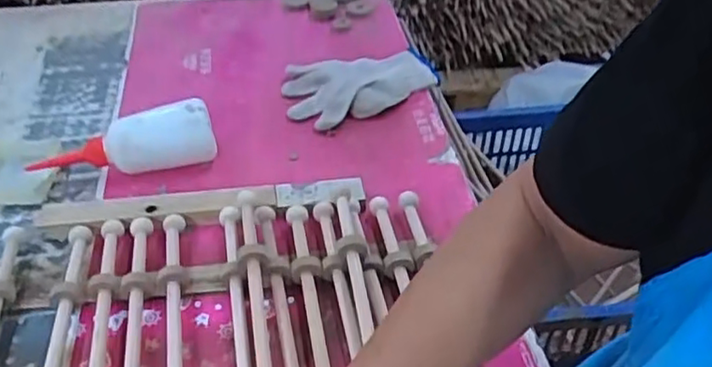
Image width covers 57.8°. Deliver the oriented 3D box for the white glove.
[{"bbox_3d":[0.007,-0.111,0.750,0.178,0.032,0.123,-7,41,-9],"label":"white glove"}]

